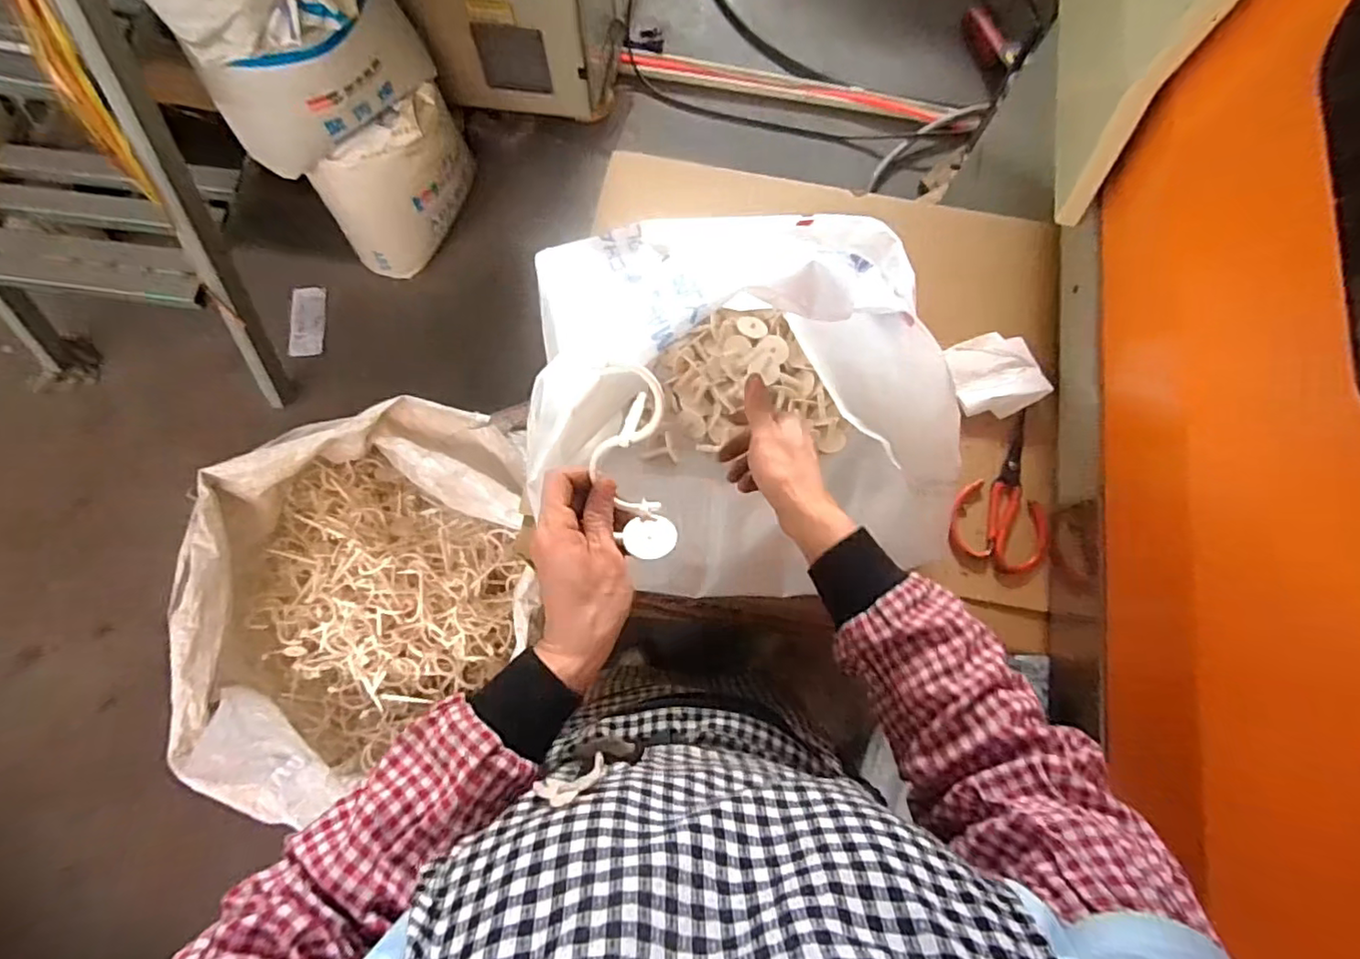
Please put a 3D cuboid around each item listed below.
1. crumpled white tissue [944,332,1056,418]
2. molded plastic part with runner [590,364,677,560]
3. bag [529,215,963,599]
[{"bbox_3d":[0.394,-0.133,0.762,0.100,0.032,0.104,-13,77,-5],"label":"crumpled white tissue"},{"bbox_3d":[-0.034,-0.013,0.408,0.052,0.039,0.129,-5,108,-3],"label":"molded plastic part with runner"},{"bbox_3d":[0.067,-0.114,0.589,0.389,0.286,0.416,-6,76,-3],"label":"bag"}]

